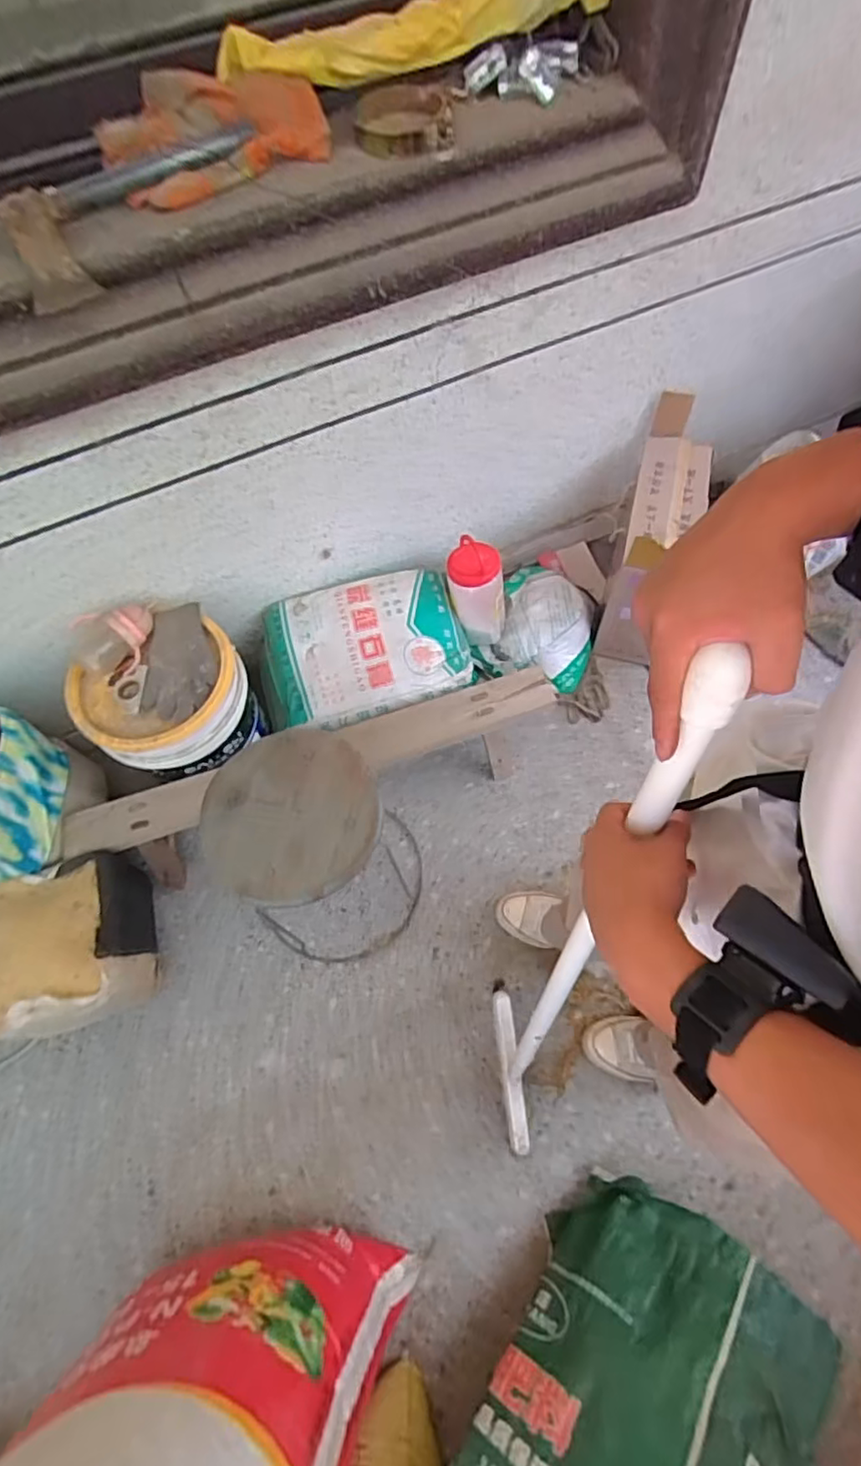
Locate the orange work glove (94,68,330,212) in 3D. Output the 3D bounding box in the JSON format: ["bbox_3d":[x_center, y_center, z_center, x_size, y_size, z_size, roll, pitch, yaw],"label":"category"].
[{"bbox_3d":[-0.236,-0.670,0.695,0.248,0.088,0.120,-24,66,-9],"label":"orange work glove"}]

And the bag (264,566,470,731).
[{"bbox_3d":[-0.150,-0.179,1.317,0.441,0.110,0.297,-16,65,-5],"label":"bag"}]

